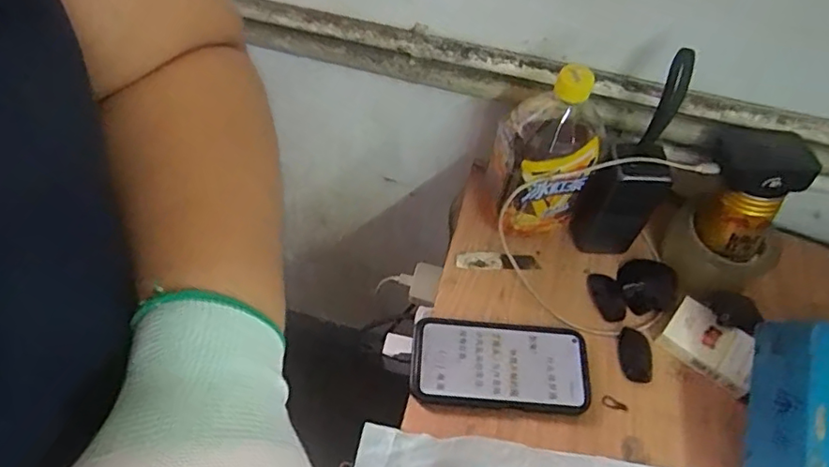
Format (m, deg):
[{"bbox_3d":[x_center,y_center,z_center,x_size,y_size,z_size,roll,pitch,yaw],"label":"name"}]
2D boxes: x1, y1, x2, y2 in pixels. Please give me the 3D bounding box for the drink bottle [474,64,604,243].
[{"bbox_3d":[0.123,-0.074,0.567,0.095,0.207,0.092,11,56,4],"label":"drink bottle"}]

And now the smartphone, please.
[{"bbox_3d":[0.079,0.124,0.545,0.160,0.018,0.081,4,56,-1],"label":"smartphone"}]

